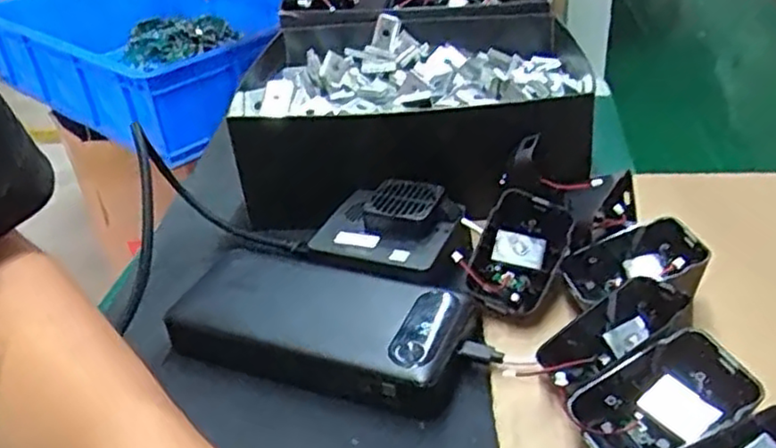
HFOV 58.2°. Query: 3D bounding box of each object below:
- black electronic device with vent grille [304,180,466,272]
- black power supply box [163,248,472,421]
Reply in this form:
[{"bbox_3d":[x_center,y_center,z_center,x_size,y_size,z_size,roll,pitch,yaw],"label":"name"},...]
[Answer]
[{"bbox_3d":[0.000,-0.002,0.416,0.082,0.021,0.061,13,37,27],"label":"black electronic device with vent grille"},{"bbox_3d":[-0.035,0.052,0.375,0.154,0.025,0.076,10,36,23],"label":"black power supply box"}]

